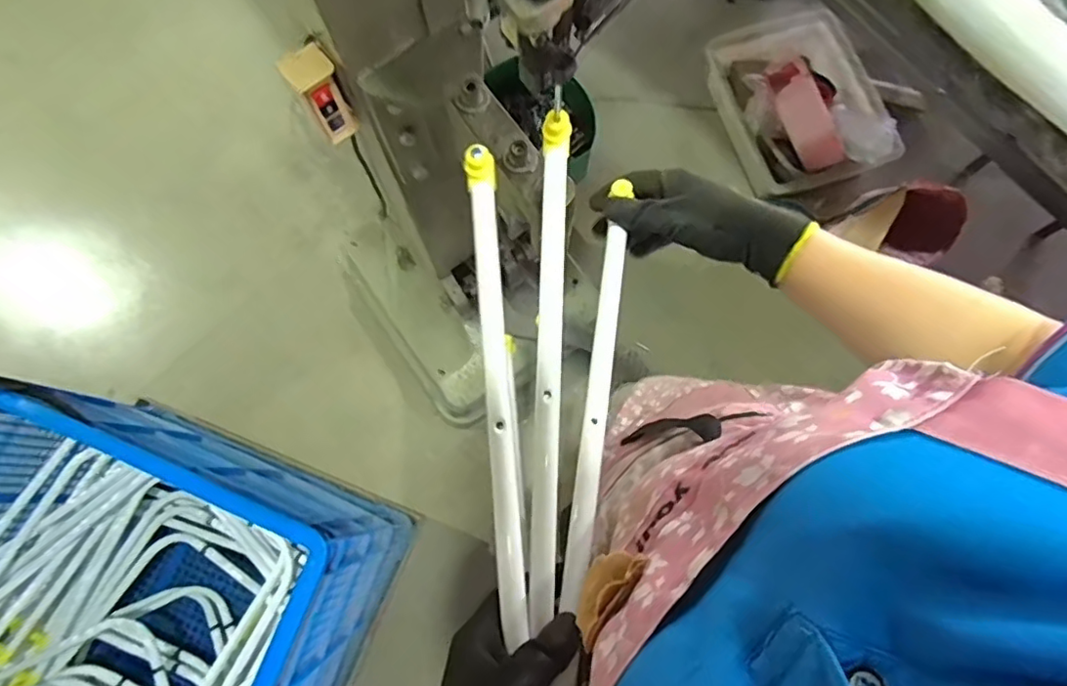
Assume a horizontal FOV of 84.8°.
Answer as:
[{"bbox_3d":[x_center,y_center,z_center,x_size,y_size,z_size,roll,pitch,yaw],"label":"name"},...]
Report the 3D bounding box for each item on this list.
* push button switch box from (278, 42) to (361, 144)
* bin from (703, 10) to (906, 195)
[{"bbox_3d":[-0.240,-0.280,0.670,0.051,0.122,0.042,-30,77,-8],"label":"push button switch box"},{"bbox_3d":[0.688,-0.616,1.515,0.370,0.181,0.478,-19,76,-5],"label":"bin"}]

